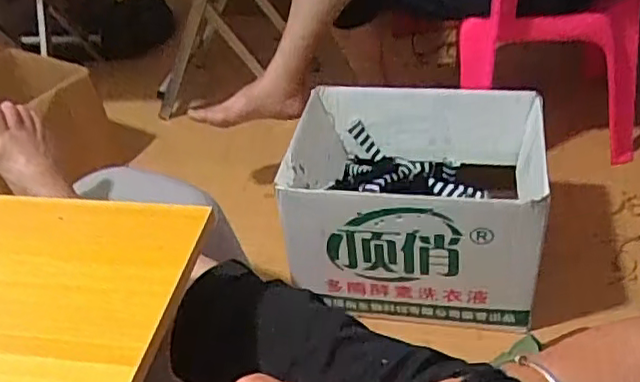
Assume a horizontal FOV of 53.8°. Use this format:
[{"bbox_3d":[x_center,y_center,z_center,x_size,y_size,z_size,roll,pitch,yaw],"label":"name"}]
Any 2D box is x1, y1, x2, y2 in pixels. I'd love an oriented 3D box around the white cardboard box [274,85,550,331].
[{"bbox_3d":[0.161,0.008,1.059,0.381,0.265,0.301,3,41,13],"label":"white cardboard box"}]

